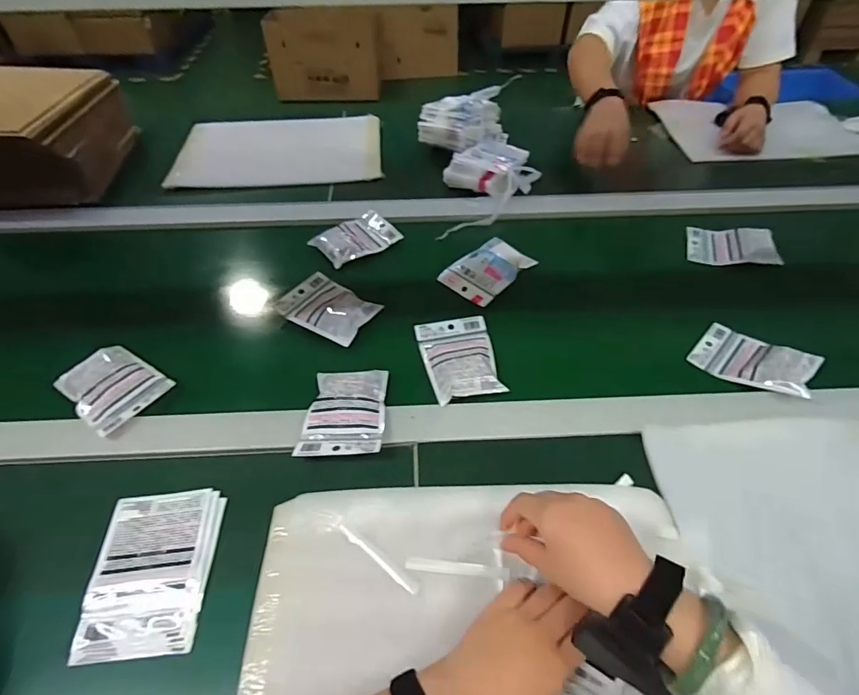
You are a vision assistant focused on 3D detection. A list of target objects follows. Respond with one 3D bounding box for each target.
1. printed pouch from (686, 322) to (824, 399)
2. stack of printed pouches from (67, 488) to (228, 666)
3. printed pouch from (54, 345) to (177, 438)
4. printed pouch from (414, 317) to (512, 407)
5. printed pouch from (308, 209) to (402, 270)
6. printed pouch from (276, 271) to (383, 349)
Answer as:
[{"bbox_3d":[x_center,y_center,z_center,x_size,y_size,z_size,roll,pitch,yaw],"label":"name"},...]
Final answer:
[{"bbox_3d":[0.431,0.013,0.620,0.131,0.020,0.097,20,50,42],"label":"printed pouch"},{"bbox_3d":[-0.269,0.219,0.461,0.109,0.022,0.150,-8,49,0],"label":"stack of printed pouches"},{"bbox_3d":[-0.399,0.049,0.589,0.127,0.022,0.092,25,57,26],"label":"printed pouch"},{"bbox_3d":[0.042,0.011,0.622,0.095,0.018,0.132,-13,49,-5],"label":"printed pouch"},{"bbox_3d":[-0.127,-0.188,0.792,0.135,0.031,0.092,-31,53,-19],"label":"printed pouch"},{"bbox_3d":[-0.150,-0.059,0.683,0.136,0.024,0.095,24,56,25],"label":"printed pouch"}]

